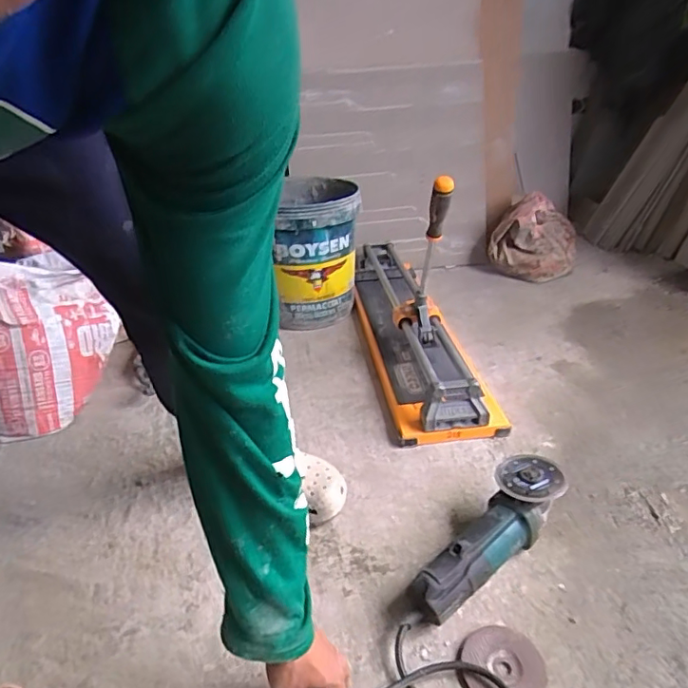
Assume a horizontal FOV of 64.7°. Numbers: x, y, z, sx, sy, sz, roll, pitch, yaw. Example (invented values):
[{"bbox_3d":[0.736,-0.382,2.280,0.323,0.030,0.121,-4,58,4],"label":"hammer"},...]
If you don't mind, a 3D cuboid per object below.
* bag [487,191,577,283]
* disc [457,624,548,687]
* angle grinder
[{"bbox_3d":[0.582,-0.333,1.659,0.237,0.216,0.256,12,32,22],"label":"bag"},{"bbox_3d":[0.187,0.381,0.642,0.100,0.011,0.096,-13,32,-20],"label":"disc"},{"bbox_3d":[0.200,0.267,0.750,0.290,0.095,0.090,-27,38,-37],"label":"angle grinder"}]

